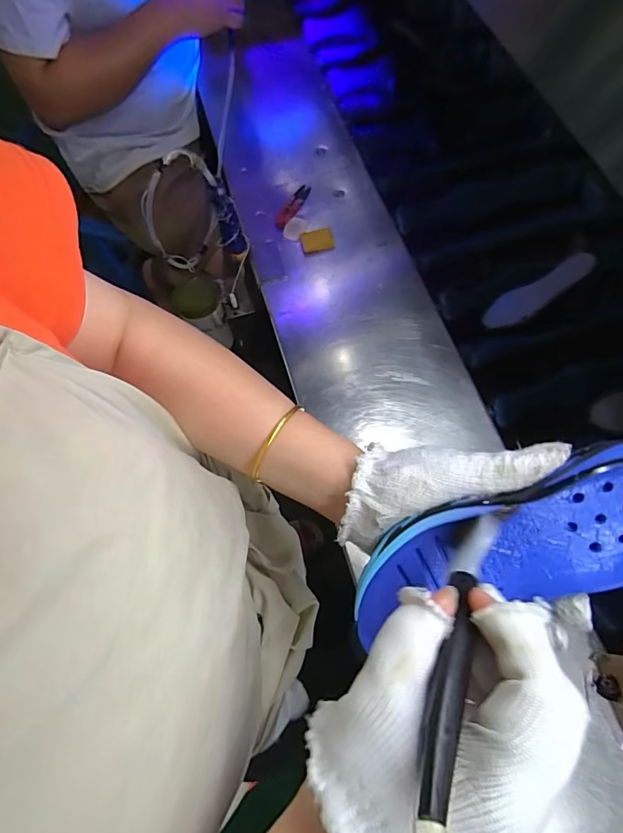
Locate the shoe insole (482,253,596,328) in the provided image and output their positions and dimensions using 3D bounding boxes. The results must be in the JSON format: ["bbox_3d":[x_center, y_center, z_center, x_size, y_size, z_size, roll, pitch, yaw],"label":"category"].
[{"bbox_3d":[0.336,-0.186,0.677,0.158,0.014,0.050,-36,64,22],"label":"shoe insole"}]

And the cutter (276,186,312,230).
[{"bbox_3d":[-0.030,-0.347,0.745,0.025,0.008,0.099,24,71,12],"label":"cutter"}]

